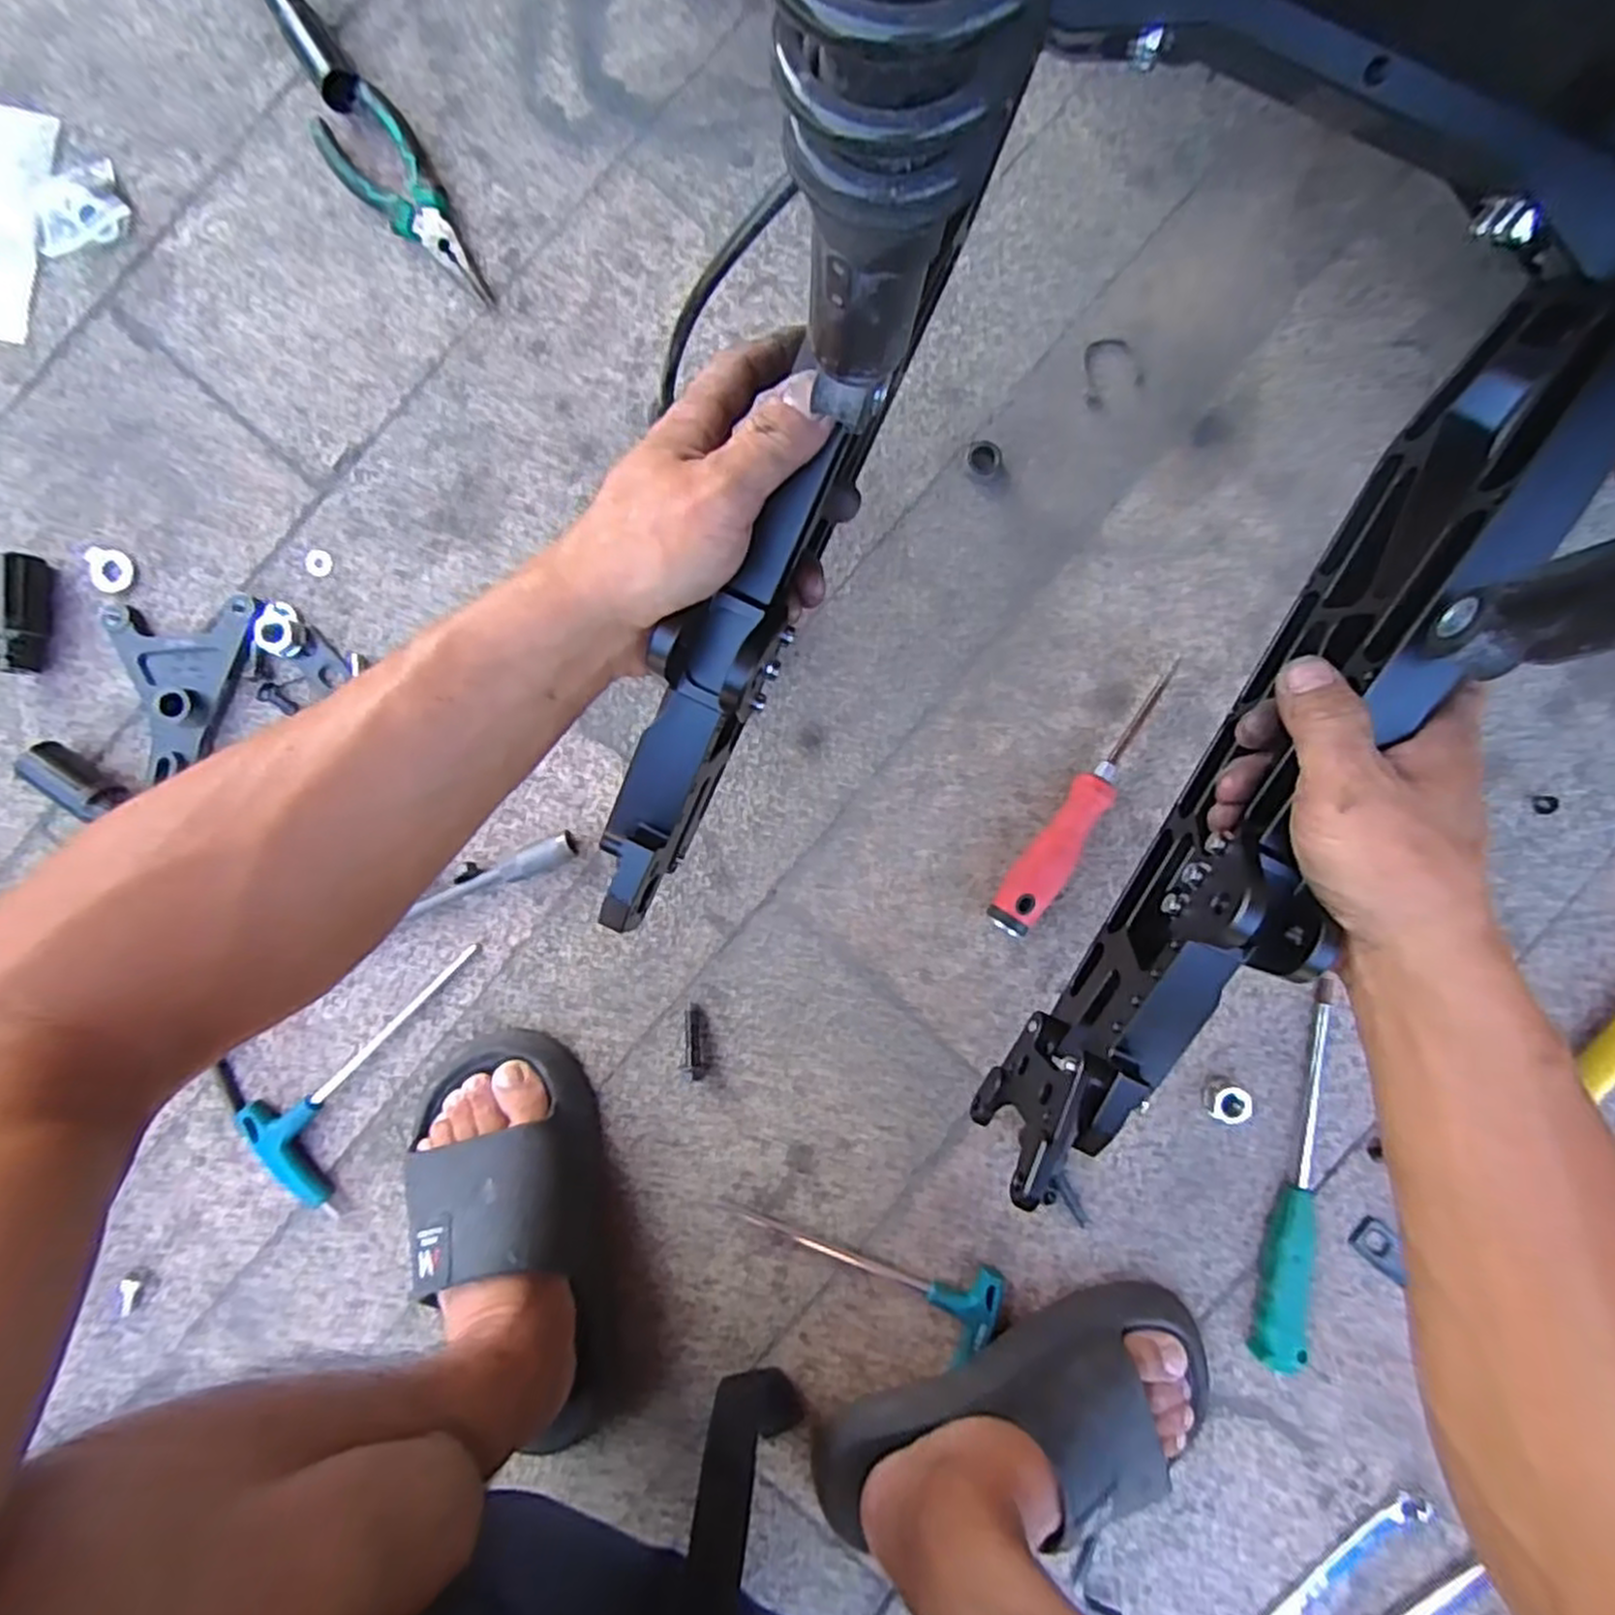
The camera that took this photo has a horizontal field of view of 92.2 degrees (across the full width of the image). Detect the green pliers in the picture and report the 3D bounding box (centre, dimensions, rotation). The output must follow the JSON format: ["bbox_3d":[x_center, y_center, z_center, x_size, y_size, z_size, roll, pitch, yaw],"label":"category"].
[{"bbox_3d":[-0.262,-0.400,0.515,0.054,0.018,0.146,-36,90,0],"label":"green pliers"}]

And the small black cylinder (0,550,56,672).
[{"bbox_3d":[-0.522,-0.129,0.511,0.031,0.022,0.076,6,90,0],"label":"small black cylinder"}]

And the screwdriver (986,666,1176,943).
[{"bbox_3d":[0.182,-0.003,0.502,0.029,0.031,0.197,35,90,0],"label":"screwdriver"}]

